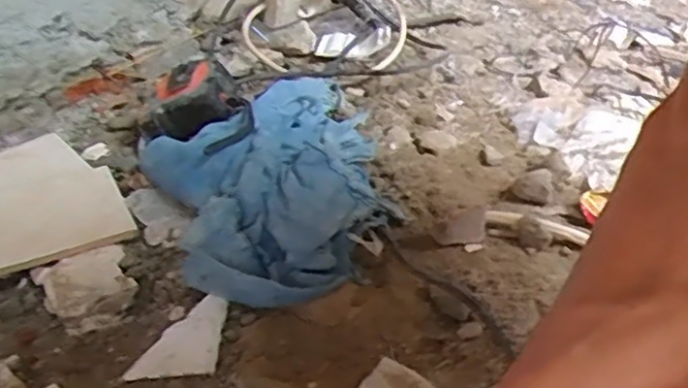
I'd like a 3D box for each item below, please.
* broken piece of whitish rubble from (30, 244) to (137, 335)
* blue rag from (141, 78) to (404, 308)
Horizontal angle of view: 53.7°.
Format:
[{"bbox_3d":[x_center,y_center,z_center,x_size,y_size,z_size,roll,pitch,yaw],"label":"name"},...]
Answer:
[{"bbox_3d":[-0.185,0.071,0.492,0.062,0.024,0.071,-20,39,-21],"label":"broken piece of whitish rubble"},{"bbox_3d":[-0.062,-0.021,0.580,0.196,0.069,0.279,-12,37,-11],"label":"blue rag"}]

